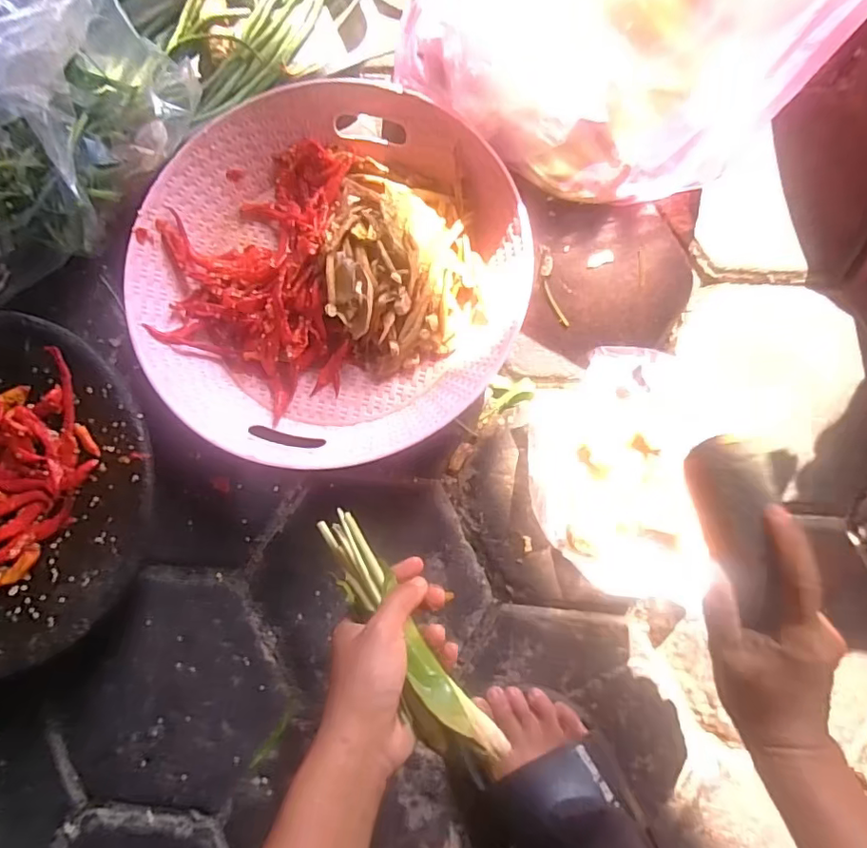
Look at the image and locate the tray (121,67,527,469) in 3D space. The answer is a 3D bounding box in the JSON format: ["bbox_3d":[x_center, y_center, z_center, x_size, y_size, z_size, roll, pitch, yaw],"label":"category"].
[{"bbox_3d":[-0.091,-0.130,0.485,0.331,0.065,0.323,31,86,8],"label":"tray"}]

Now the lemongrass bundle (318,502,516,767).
[{"bbox_3d":[-0.022,0.141,0.360,0.035,0.043,0.186,-37,68,-1],"label":"lemongrass bundle"}]

